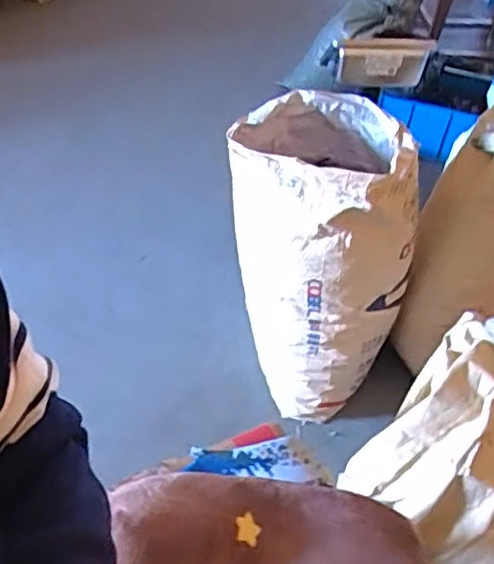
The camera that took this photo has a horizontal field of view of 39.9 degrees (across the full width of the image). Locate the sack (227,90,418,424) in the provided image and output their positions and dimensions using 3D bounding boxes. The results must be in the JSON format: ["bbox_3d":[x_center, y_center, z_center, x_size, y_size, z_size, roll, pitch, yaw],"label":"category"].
[{"bbox_3d":[0.163,-0.055,1.542,0.305,0.623,0.395,-28,54,-30],"label":"sack"}]

